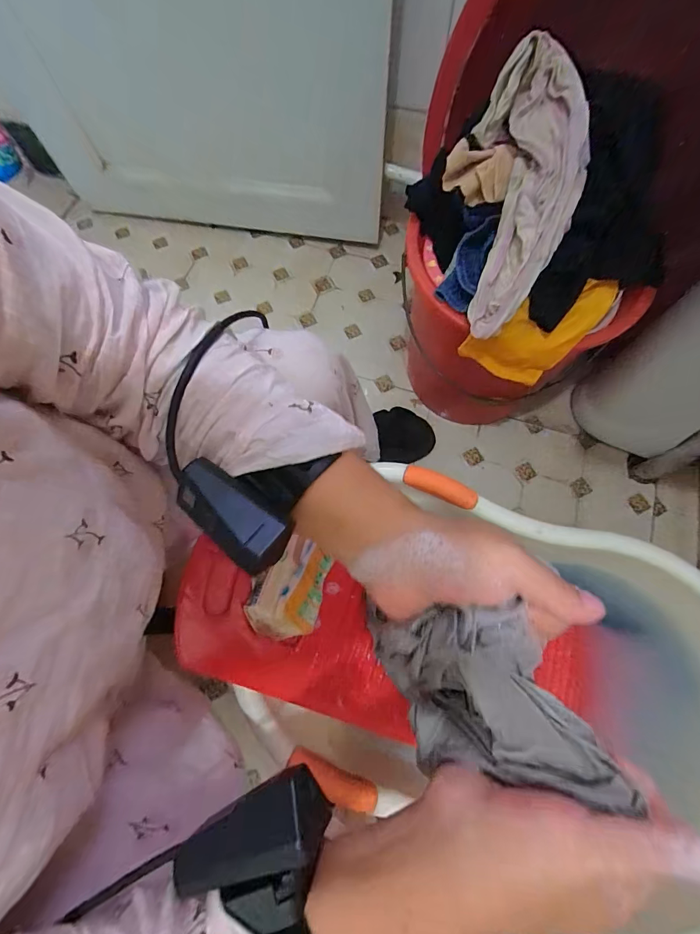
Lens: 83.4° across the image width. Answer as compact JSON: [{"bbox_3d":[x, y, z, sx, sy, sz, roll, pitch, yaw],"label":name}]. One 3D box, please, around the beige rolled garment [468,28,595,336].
[{"bbox_3d":[0.175,-0.277,0.397,0.100,0.064,0.277,7,95,4],"label":"beige rolled garment"}]

